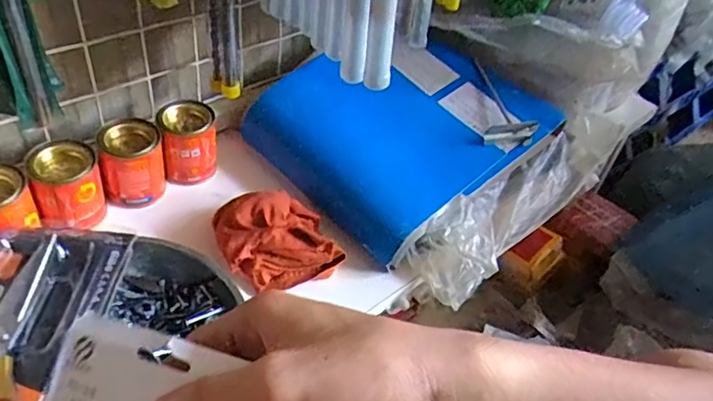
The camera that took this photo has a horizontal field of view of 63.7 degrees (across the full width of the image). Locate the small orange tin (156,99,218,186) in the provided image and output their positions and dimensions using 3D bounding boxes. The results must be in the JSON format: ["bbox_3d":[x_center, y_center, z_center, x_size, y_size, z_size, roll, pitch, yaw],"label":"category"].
[{"bbox_3d":[-0.168,-0.056,0.577,0.054,0.068,0.053,4,42,-4],"label":"small orange tin"}]

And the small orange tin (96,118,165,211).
[{"bbox_3d":[-0.211,-0.036,0.544,0.055,0.066,0.049,-7,44,-16],"label":"small orange tin"}]

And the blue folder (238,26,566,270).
[{"bbox_3d":[0.059,-0.088,0.627,0.286,0.085,0.221,-29,54,-34],"label":"blue folder"}]

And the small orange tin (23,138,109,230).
[{"bbox_3d":[-0.253,-0.008,0.506,0.054,0.069,0.057,4,42,-4],"label":"small orange tin"}]

